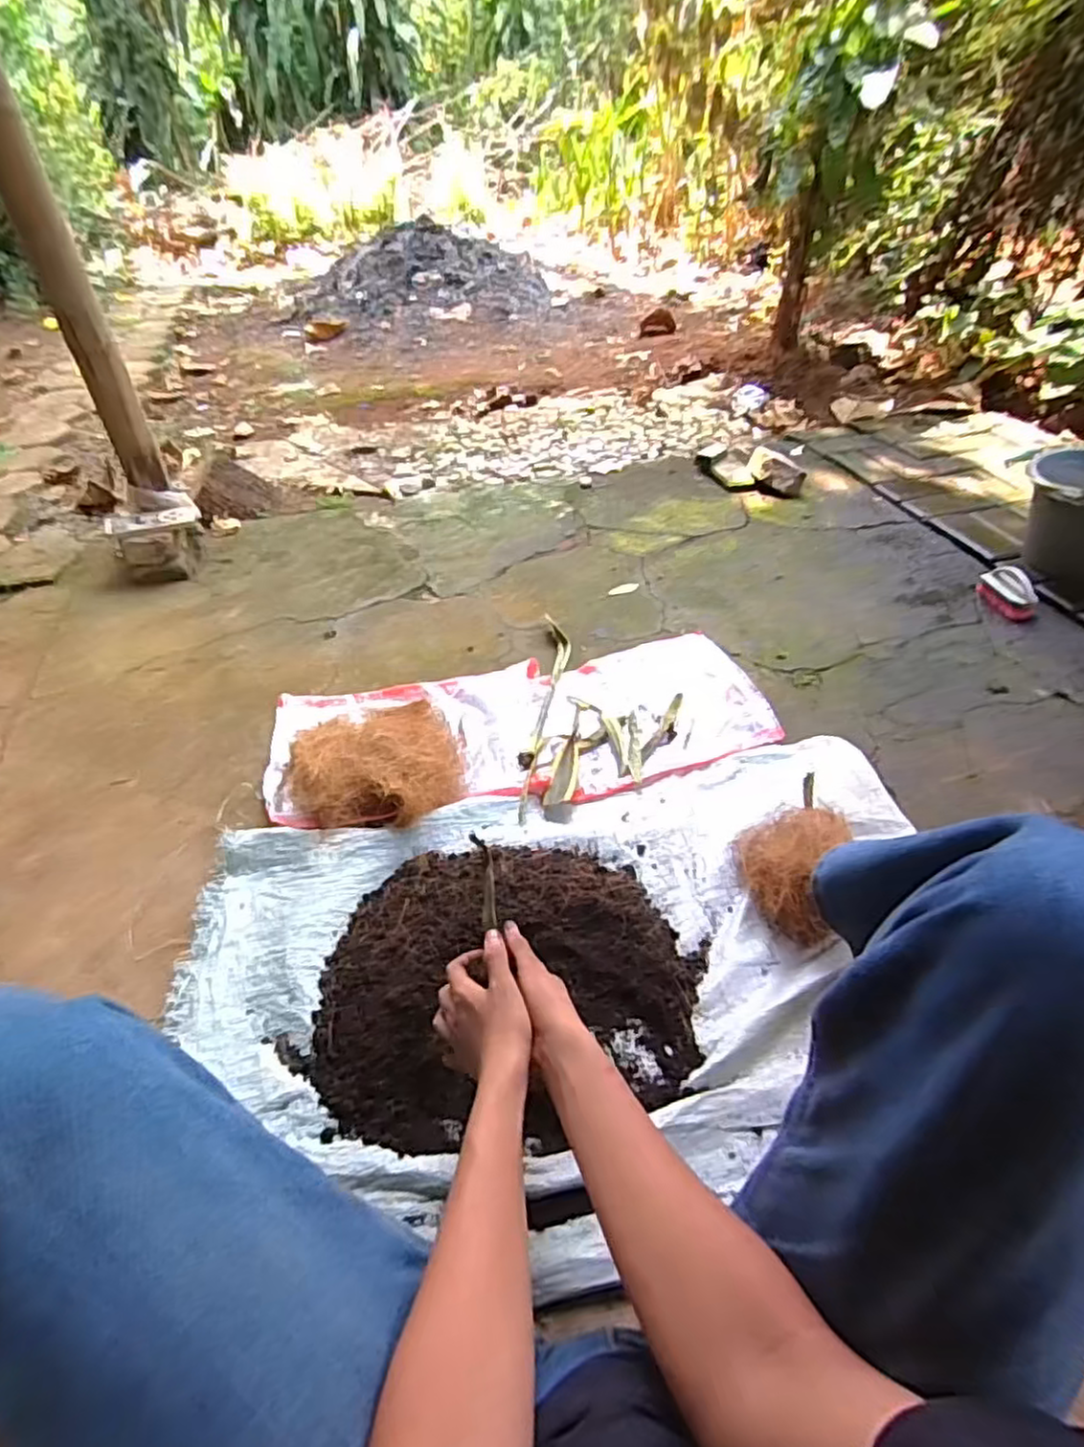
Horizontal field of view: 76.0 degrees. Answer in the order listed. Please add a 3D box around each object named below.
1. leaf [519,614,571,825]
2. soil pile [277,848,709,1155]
[{"bbox_3d":[0.013,-0.038,1.160,0.047,0.029,0.524,2,39,4],"label":"leaf"},{"bbox_3d":[-0.035,0.289,0.773,0.409,0.048,0.378,-1,39,1],"label":"soil pile"}]

